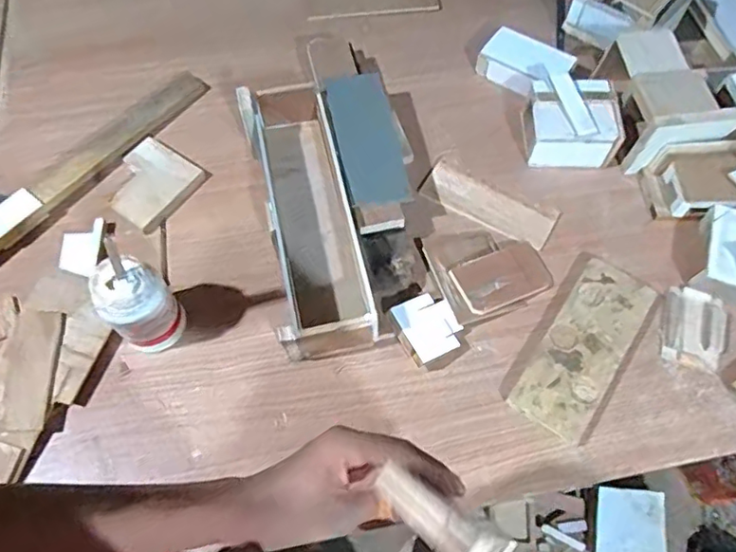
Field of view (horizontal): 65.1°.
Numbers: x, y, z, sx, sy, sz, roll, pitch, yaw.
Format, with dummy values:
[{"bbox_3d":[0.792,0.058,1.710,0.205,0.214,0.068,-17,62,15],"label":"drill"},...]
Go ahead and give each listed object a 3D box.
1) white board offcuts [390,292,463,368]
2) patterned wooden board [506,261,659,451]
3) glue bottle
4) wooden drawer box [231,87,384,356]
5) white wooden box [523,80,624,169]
[{"bbox_3d":[0.076,0.065,0.728,0.077,0.034,0.080,-26,67,-12],"label":"white board offcuts"},{"bbox_3d":[0.274,0.089,0.729,0.093,0.019,0.238,33,68,14],"label":"patterned wooden board"},{"bbox_3d":[-0.276,0.033,0.682,0.077,0.138,0.073,35,69,15],"label":"glue bottle"},{"bbox_3d":[-0.085,-0.089,0.778,0.114,0.092,0.385,-12,65,-6],"label":"wooden drawer box"},{"bbox_3d":[0.299,-0.225,0.854,0.126,0.073,0.114,2,65,0],"label":"white wooden box"}]

